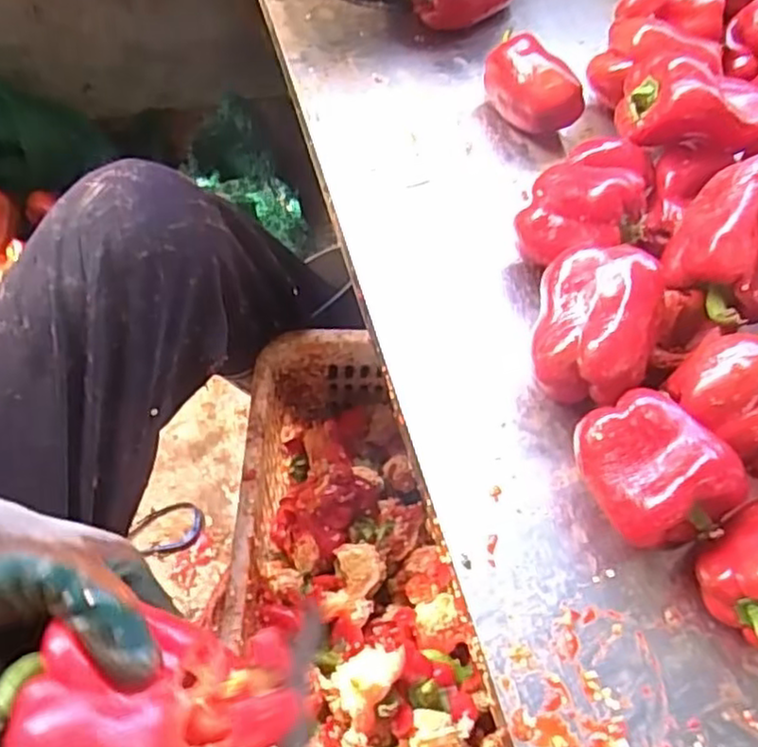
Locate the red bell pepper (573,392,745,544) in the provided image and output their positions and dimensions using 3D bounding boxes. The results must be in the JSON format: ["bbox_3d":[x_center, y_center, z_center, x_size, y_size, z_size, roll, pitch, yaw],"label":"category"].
[{"bbox_3d":[0.178,0.064,0.462,0.084,0.077,0.097,-17,62,-12],"label":"red bell pepper"}]

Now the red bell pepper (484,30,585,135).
[{"bbox_3d":[0.145,-0.271,0.654,0.075,0.057,0.078,-10,61,-9],"label":"red bell pepper"}]

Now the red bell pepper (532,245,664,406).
[{"bbox_3d":[0.154,-0.030,0.507,0.083,0.093,0.099,16,60,6],"label":"red bell pepper"}]

